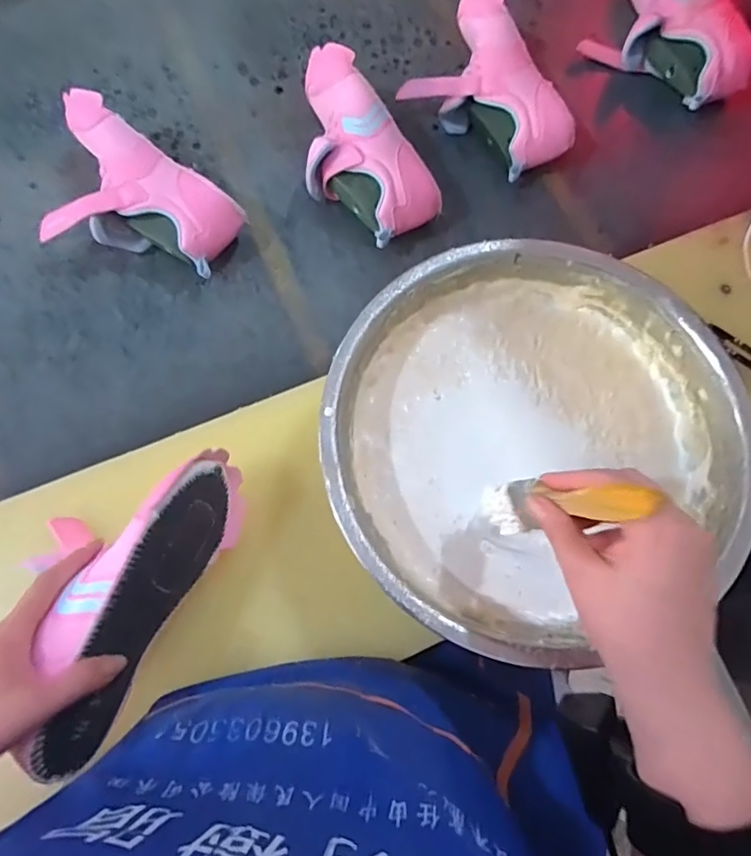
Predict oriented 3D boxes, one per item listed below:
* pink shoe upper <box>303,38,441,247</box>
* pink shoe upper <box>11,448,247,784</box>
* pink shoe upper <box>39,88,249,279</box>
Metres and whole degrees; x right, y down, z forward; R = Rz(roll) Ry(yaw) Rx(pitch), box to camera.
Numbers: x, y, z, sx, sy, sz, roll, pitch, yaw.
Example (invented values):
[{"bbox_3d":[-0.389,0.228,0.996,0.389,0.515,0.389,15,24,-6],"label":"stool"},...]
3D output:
[{"bbox_3d":[-0.034,-0.322,0.620,0.114,0.082,0.246,-31,76,-10],"label":"pink shoe upper"},{"bbox_3d":[-0.200,0.120,0.417,0.085,0.082,0.240,7,58,32],"label":"pink shoe upper"},{"bbox_3d":[-0.281,-0.243,0.591,0.240,0.080,0.149,37,76,9],"label":"pink shoe upper"}]

